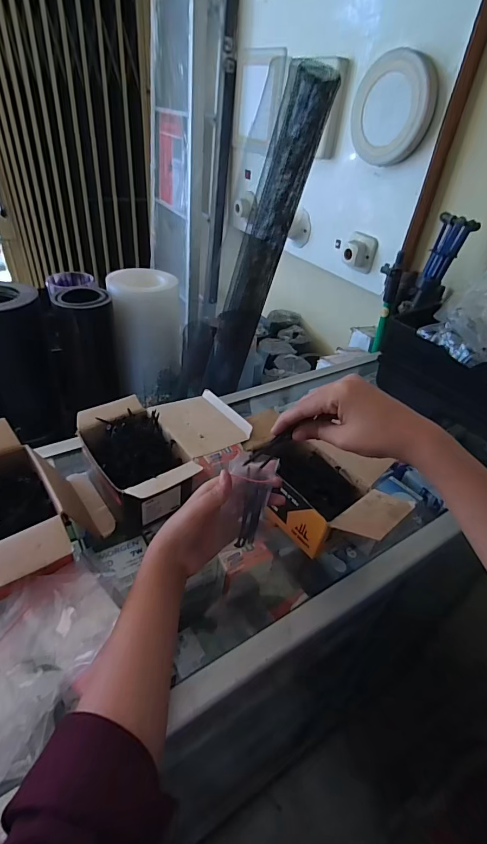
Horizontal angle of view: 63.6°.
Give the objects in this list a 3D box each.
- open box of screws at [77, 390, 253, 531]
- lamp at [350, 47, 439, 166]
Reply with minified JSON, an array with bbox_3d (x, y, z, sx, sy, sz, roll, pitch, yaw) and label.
[{"bbox_3d":[-0.094,0.038,0.505,0.181,0.079,0.163,-23,46,-32],"label":"open box of screws"},{"bbox_3d":[0.326,-0.690,0.875,0.026,0.201,0.200,-21,17,-26],"label":"lamp"}]

